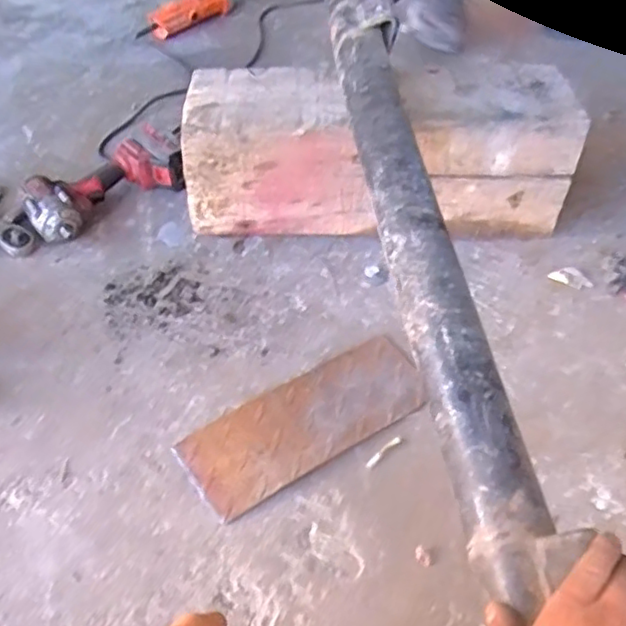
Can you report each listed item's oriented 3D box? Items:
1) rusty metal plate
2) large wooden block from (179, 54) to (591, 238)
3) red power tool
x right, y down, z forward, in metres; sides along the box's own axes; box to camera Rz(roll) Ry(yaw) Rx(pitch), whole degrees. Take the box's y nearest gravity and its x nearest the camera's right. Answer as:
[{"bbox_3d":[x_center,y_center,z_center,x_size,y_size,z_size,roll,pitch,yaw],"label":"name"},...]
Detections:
[{"bbox_3d":[-0.004,0.125,0.768,0.299,0.009,0.119,-26,52,-19],"label":"rusty metal plate"},{"bbox_3d":[0.094,-0.243,0.966,0.537,0.195,0.195,-1,48,2],"label":"large wooden block"},{"bbox_3d":[-0.332,-0.196,1.024,0.239,0.074,0.105,-30,53,-22],"label":"red power tool"}]

